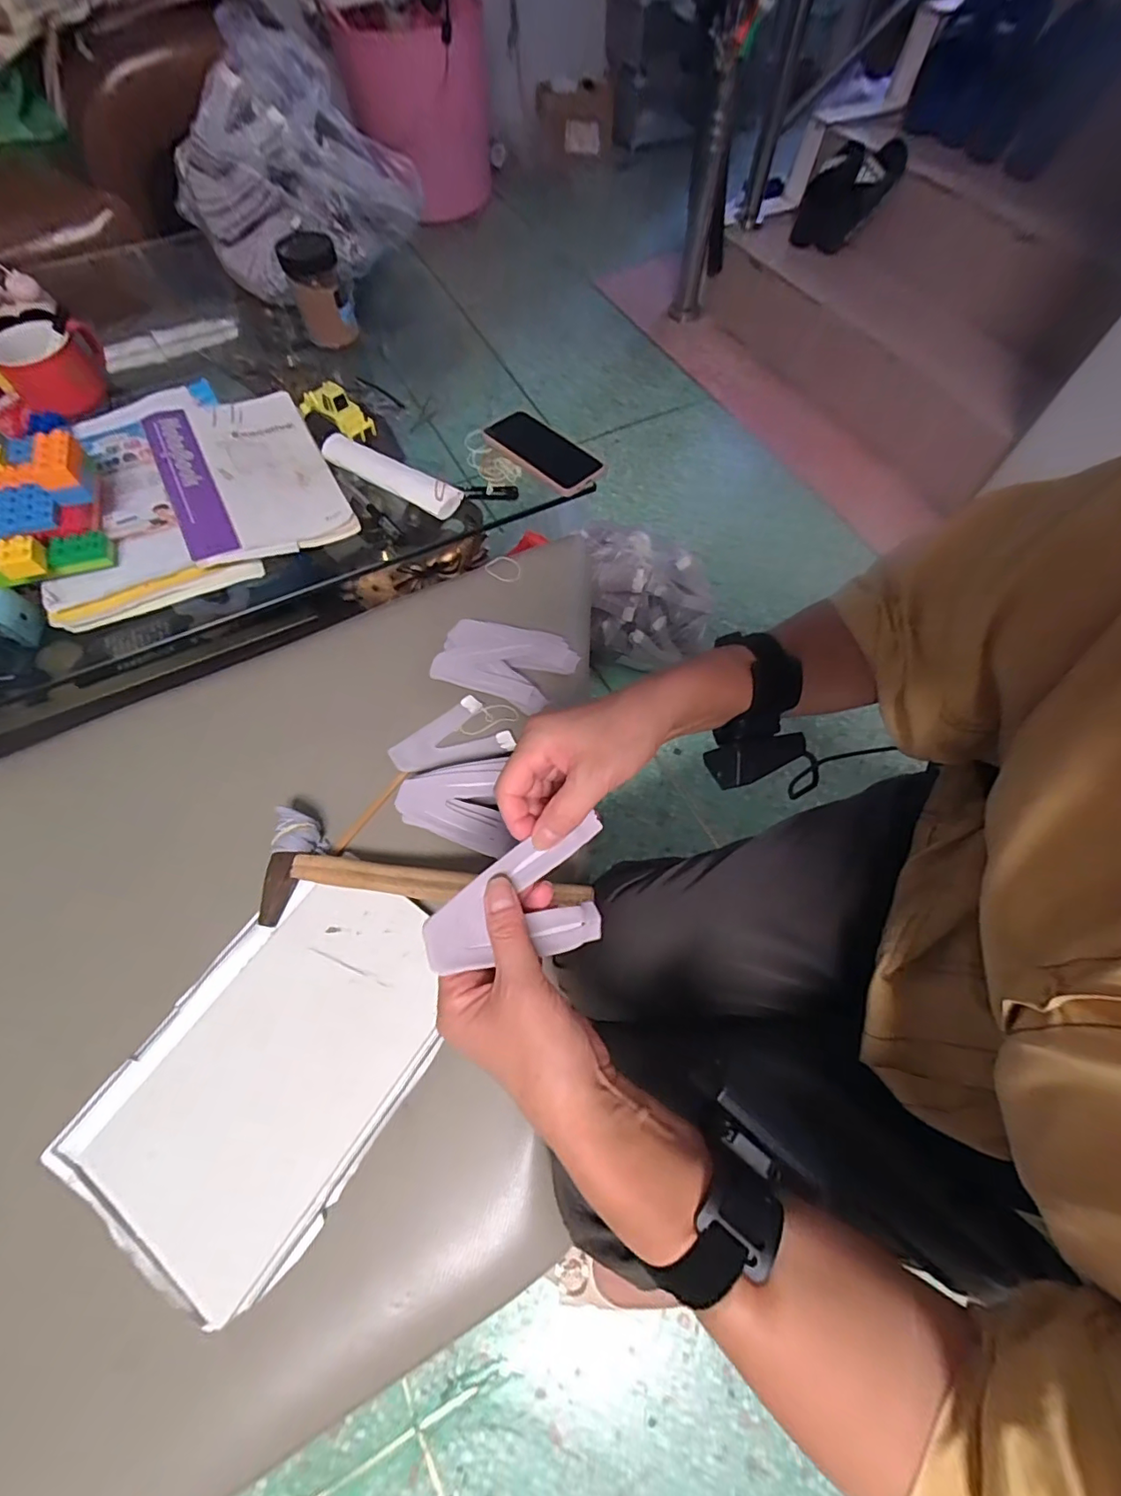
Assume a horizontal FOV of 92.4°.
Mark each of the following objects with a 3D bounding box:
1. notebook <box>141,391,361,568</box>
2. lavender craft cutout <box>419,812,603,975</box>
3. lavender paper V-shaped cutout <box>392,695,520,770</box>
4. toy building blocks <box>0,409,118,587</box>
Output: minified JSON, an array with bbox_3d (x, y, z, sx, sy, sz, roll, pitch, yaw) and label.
[{"bbox_3d":[-0.379,-0.335,0.652,0.175,0.011,0.273,-23,69,-21],"label":"notebook"},{"bbox_3d":[-0.024,0.086,0.311,0.110,0.012,0.071,-7,84,-25],"label":"lavender craft cutout"},{"bbox_3d":[-0.116,-0.003,0.566,0.109,0.009,0.078,-36,69,-16],"label":"lavender paper V-shaped cutout"},{"bbox_3d":[-0.566,-0.258,0.565,0.135,0.075,0.196,-19,66,-9],"label":"toy building blocks"}]

